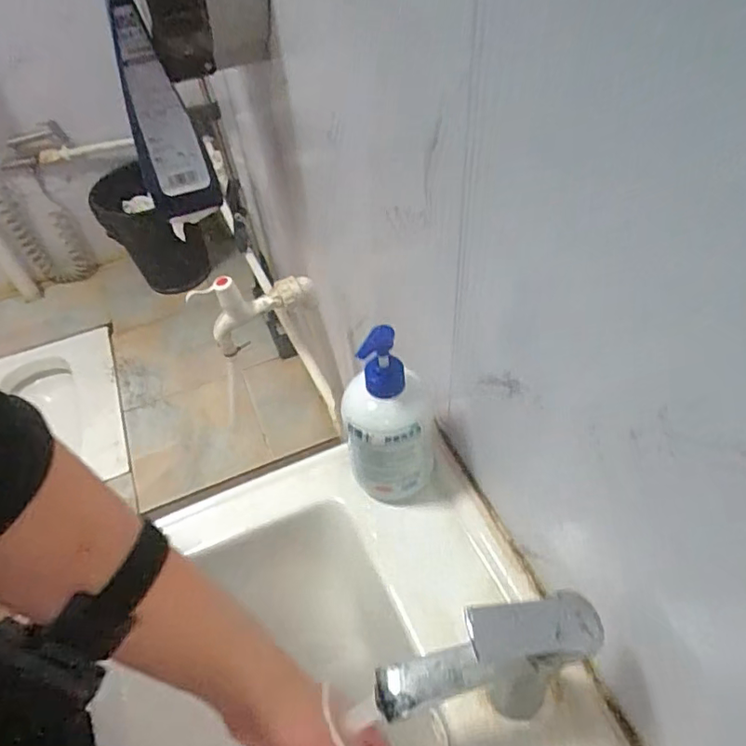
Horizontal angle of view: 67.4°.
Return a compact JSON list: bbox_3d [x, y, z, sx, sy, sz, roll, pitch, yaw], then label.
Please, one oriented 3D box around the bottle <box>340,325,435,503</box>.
[{"bbox_3d":[0.013,0.042,0.466,0.074,0.180,0.067,-3,50,3],"label":"bottle"}]

